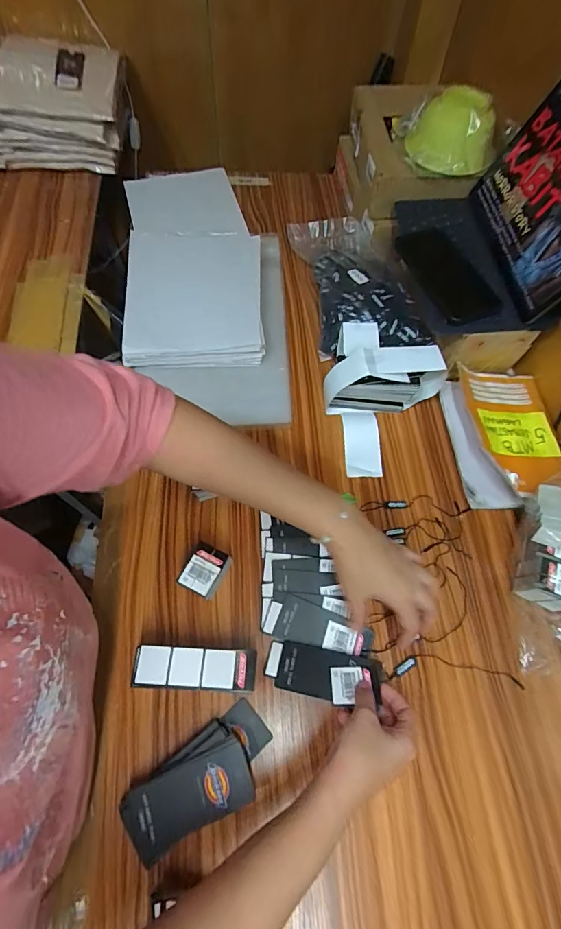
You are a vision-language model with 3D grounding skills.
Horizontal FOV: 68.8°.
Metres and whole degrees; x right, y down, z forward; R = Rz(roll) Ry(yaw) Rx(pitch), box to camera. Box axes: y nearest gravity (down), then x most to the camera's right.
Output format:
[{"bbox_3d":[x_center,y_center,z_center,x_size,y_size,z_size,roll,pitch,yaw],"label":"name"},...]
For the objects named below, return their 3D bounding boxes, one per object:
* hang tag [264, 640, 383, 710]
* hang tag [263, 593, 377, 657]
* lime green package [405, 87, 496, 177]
[{"bbox_3d":[0.045,0.224,0.439,0.121,0.007,0.050,6,51,13],"label":"hang tag"},{"bbox_3d":[0.044,0.183,0.465,0.123,0.004,0.045,13,64,5],"label":"hang tag"},{"bbox_3d":[0.252,-0.482,0.598,0.129,0.066,0.104,15,64,6],"label":"lime green package"}]

